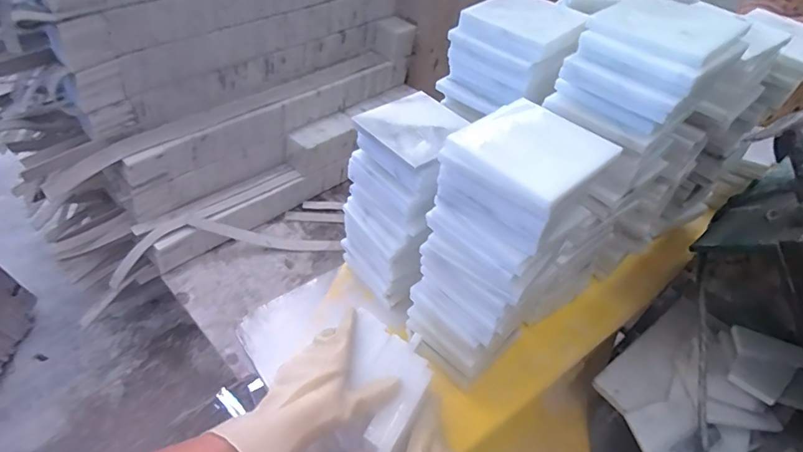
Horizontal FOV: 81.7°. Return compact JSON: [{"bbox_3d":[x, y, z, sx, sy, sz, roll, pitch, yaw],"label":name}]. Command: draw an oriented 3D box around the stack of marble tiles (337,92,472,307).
[{"bbox_3d":[0.002,-0.020,0.559,0.106,0.241,0.110,-24,54,-25],"label":"stack of marble tiles"}]

